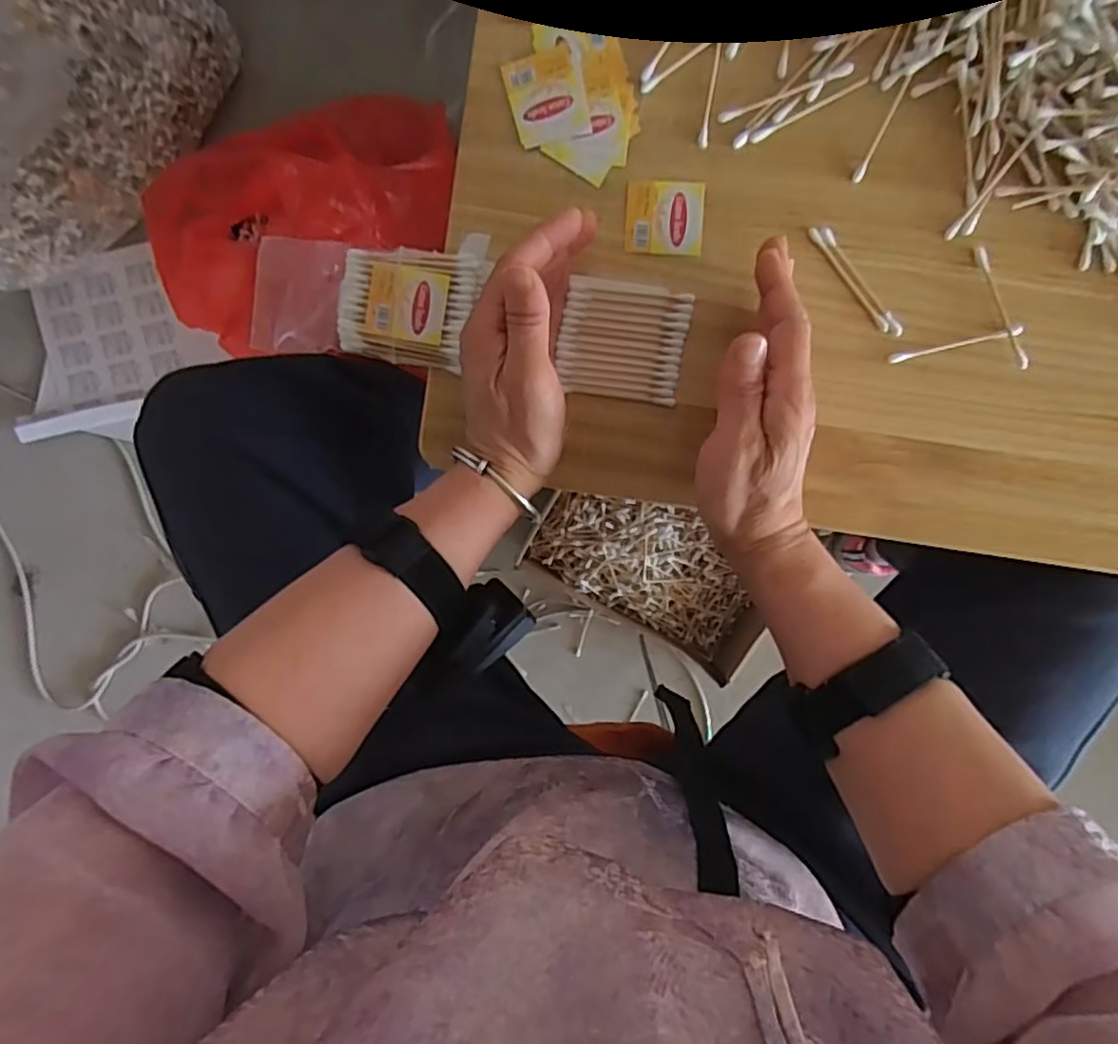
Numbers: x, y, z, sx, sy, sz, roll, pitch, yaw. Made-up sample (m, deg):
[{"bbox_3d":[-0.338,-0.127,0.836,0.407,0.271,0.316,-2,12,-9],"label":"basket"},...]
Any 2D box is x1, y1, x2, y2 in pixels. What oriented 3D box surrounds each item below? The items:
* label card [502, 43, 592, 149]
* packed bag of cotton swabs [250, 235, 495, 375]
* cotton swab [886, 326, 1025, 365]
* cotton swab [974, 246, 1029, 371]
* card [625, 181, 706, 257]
[{"bbox_3d":[-0.007,-0.241,0.381,0.041,0.004,0.049,-14,95,5],"label":"label card"},{"bbox_3d":[-0.113,-0.128,0.391,0.137,0.021,0.071,2,97,6],"label":"packed bag of cotton swabs"},{"bbox_3d":[0.226,-0.101,0.381,0.072,0.004,0.006,-13,96,5],"label":"cotton swab"},{"bbox_3d":[0.249,-0.120,0.376,0.006,0.004,0.072,-23,95,5],"label":"cotton swab"},{"bbox_3d":[0.061,-0.175,0.385,0.044,0.004,0.040,4,97,3],"label":"card"}]

